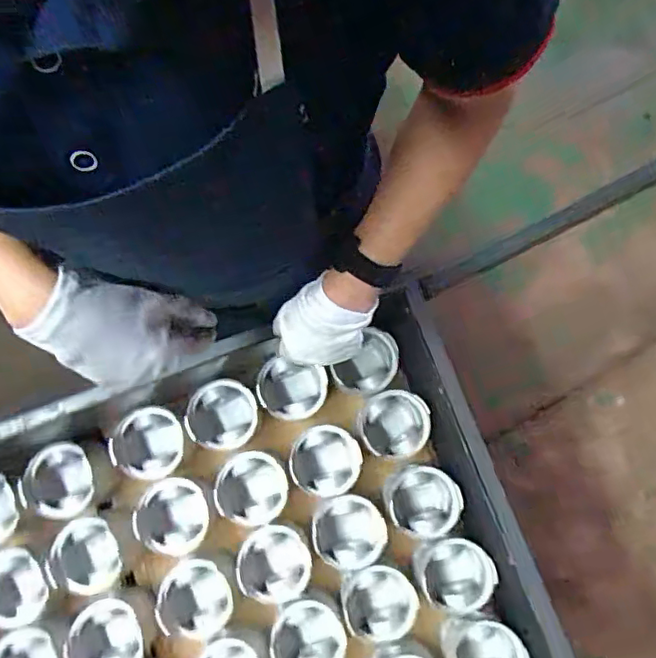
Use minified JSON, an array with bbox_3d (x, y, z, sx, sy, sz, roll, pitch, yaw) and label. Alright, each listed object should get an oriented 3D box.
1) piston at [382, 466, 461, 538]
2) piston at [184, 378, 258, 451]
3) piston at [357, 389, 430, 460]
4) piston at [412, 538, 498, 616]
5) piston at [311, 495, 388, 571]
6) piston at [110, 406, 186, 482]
[{"bbox_3d":[0.140,0.263,0.893,0.108,0.084,0.099,0,80,-1],"label":"piston"},{"bbox_3d":[-0.164,0.136,0.913,0.103,0.084,0.103,0,80,-1],"label":"piston"},{"bbox_3d":[0.100,0.148,0.905,0.105,0.085,0.100,0,80,-1],"label":"piston"},{"bbox_3d":[0.188,0.368,0.883,0.105,0.086,0.107,0,80,-1],"label":"piston"},{"bbox_3d":[0.031,0.305,0.883,0.101,0.070,0.108,0,80,-1],"label":"piston"},{"bbox_3d":[-0.281,0.179,0.905,0.094,0.078,0.106,-4,80,-1],"label":"piston"}]

